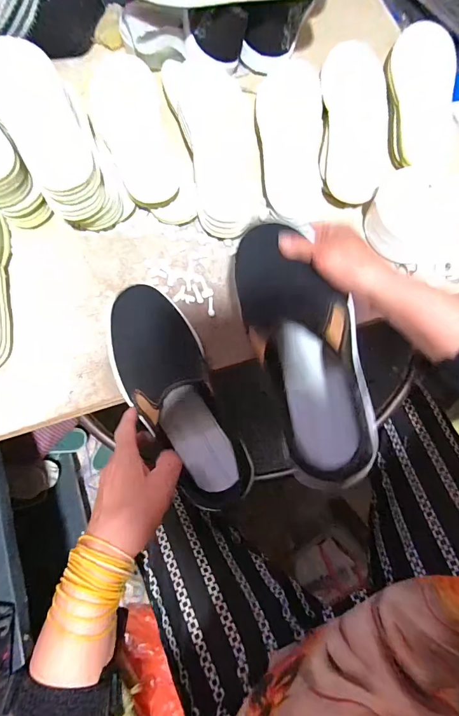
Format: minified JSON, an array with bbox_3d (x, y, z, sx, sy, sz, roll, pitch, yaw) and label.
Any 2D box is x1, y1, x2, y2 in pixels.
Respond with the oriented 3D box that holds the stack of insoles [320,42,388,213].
[{"bbox_3d":[0.171,-0.329,0.500,0.089,0.031,0.274,4,71,2],"label":"stack of insoles"}]

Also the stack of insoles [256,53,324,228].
[{"bbox_3d":[0.081,-0.300,0.492,0.089,0.031,0.259,2,71,1],"label":"stack of insoles"}]

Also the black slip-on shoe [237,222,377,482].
[{"bbox_3d":[0.071,-0.012,0.321,0.087,0.056,0.231,-15,74,-5],"label":"black slip-on shoe"}]

